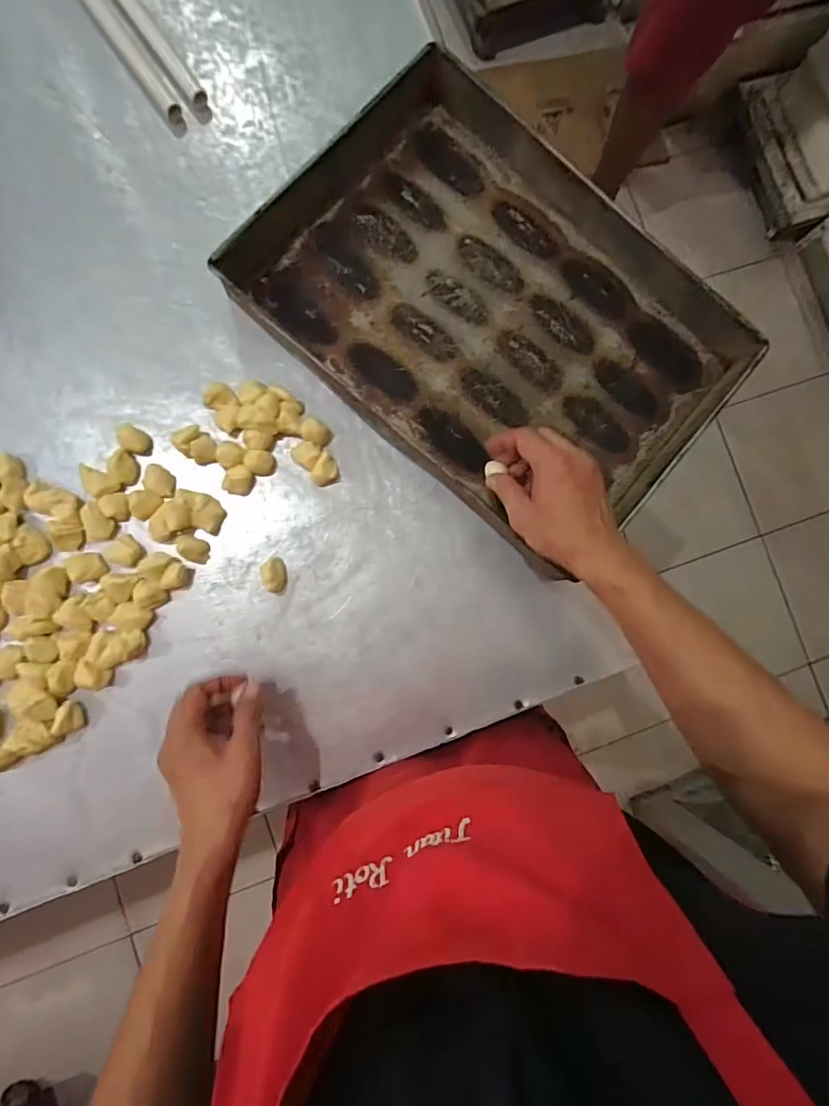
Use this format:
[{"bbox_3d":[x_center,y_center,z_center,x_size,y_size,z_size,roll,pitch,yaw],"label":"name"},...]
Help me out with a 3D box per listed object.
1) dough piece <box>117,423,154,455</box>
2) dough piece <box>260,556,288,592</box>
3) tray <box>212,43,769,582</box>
[{"bbox_3d":[-0.296,-0.119,0.539,0.031,0.020,0.026,37,83,-1],"label":"dough piece"},{"bbox_3d":[-0.150,0.024,0.548,0.025,0.021,0.037,-19,87,-6],"label":"dough piece"},{"bbox_3d":[0.100,-0.276,0.581,0.514,0.059,0.393,43,83,0],"label":"tray"}]

